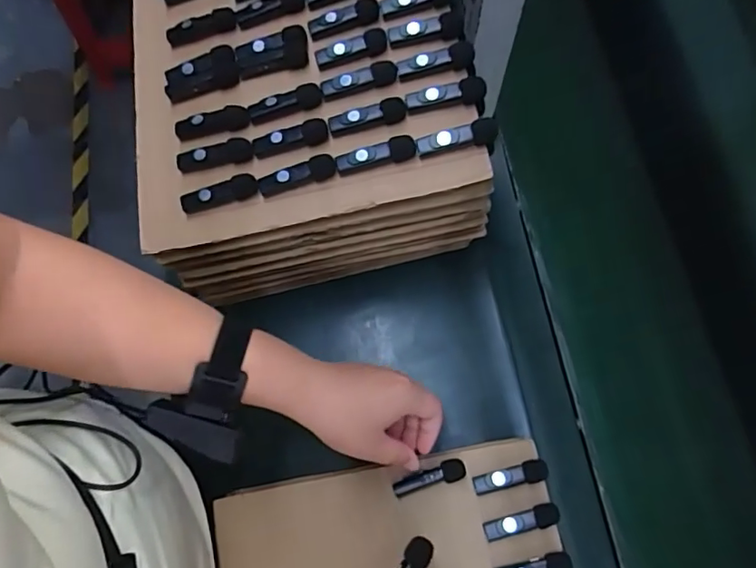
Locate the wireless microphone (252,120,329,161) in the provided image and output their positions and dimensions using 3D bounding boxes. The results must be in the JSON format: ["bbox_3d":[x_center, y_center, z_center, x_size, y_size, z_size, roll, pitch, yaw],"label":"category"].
[{"bbox_3d":[-0.074,-0.121,0.446,0.063,0.012,0.017,-15,72,-3],"label":"wireless microphone"}]

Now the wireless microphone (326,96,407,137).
[{"bbox_3d":[-0.009,-0.137,0.439,0.064,0.019,0.014,-9,72,-1],"label":"wireless microphone"}]

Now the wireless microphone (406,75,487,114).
[{"bbox_3d":[0.055,-0.152,0.437,0.063,0.022,0.014,-10,72,-2],"label":"wireless microphone"}]

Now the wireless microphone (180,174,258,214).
[{"bbox_3d":[-0.131,-0.074,0.440,0.064,0.013,0.017,-15,72,-3],"label":"wireless microphone"}]

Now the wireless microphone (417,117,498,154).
[{"bbox_3d":[0.063,-0.115,0.425,0.065,0.019,0.014,-13,72,-3],"label":"wireless microphone"}]

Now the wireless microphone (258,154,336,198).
[{"bbox_3d":[-0.066,-0.087,0.436,0.064,0.017,0.015,-16,72,-4],"label":"wireless microphone"}]

